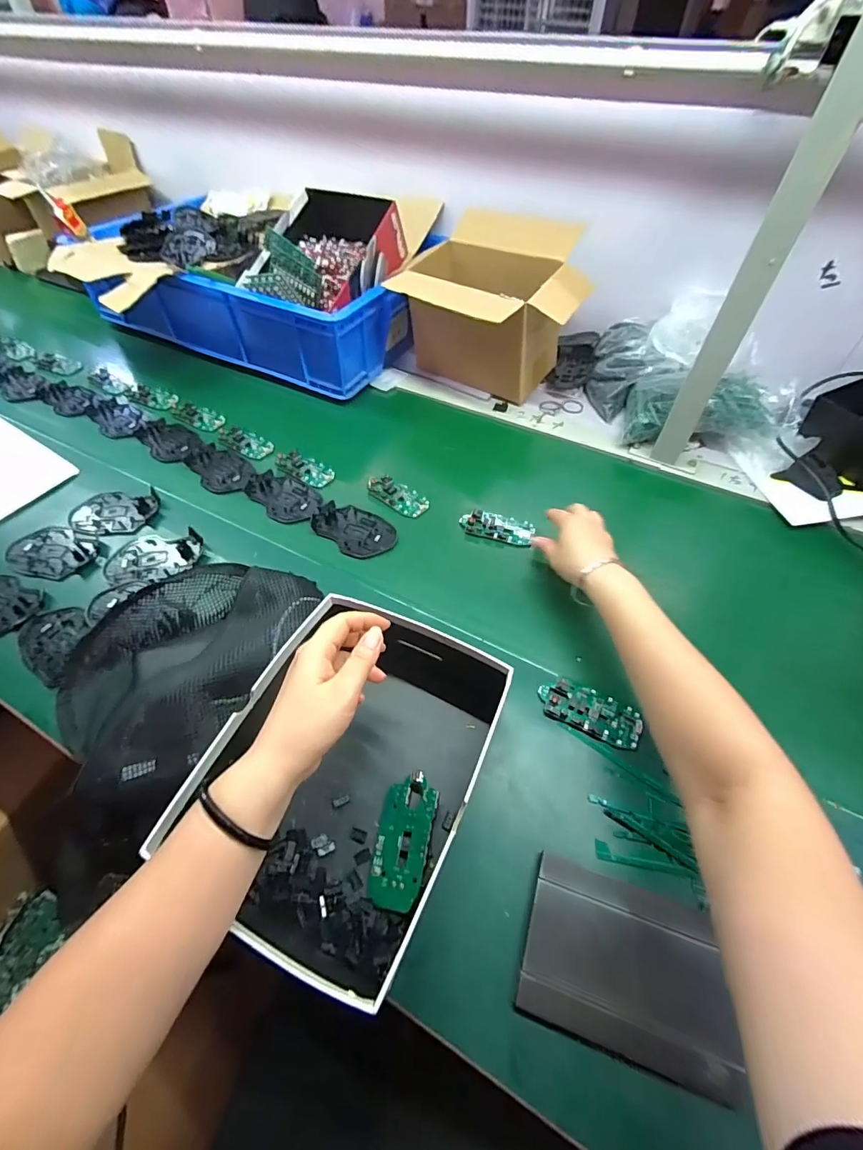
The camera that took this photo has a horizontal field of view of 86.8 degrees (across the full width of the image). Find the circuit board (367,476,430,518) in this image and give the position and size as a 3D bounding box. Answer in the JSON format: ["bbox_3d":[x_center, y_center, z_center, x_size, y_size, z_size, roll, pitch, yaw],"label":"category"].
[{"bbox_3d":[-0.049,-0.114,0.654,0.095,0.010,0.044,32,59,22],"label":"circuit board"}]

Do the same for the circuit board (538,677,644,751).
[{"bbox_3d":[0.157,0.136,0.455,0.098,0.012,0.048,17,55,12],"label":"circuit board"}]

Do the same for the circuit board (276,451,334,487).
[{"bbox_3d":[-0.190,-0.161,0.688,0.094,0.011,0.048,27,57,18],"label":"circuit board"}]

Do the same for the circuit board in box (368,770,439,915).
[{"bbox_3d":[-0.024,0.220,0.384,0.048,0.009,0.099,0,54,23],"label":"circuit board in box"}]

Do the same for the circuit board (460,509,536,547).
[{"bbox_3d":[0.088,-0.067,0.613,0.096,0.014,0.050,14,54,10],"label":"circuit board"}]

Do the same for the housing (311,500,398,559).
[{"bbox_3d":[-0.105,-0.063,0.615,0.114,0.011,0.076,35,60,23],"label":"housing"}]

